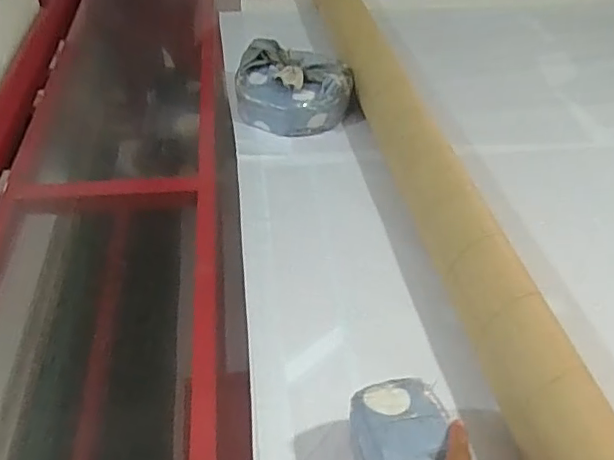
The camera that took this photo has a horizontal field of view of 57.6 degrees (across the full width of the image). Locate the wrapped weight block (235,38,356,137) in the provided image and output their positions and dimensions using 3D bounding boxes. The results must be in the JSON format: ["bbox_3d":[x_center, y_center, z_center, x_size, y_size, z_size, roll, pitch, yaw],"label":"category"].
[{"bbox_3d":[-0.027,-0.278,1.120,0.235,0.115,0.185,0,44,-2],"label":"wrapped weight block"}]

